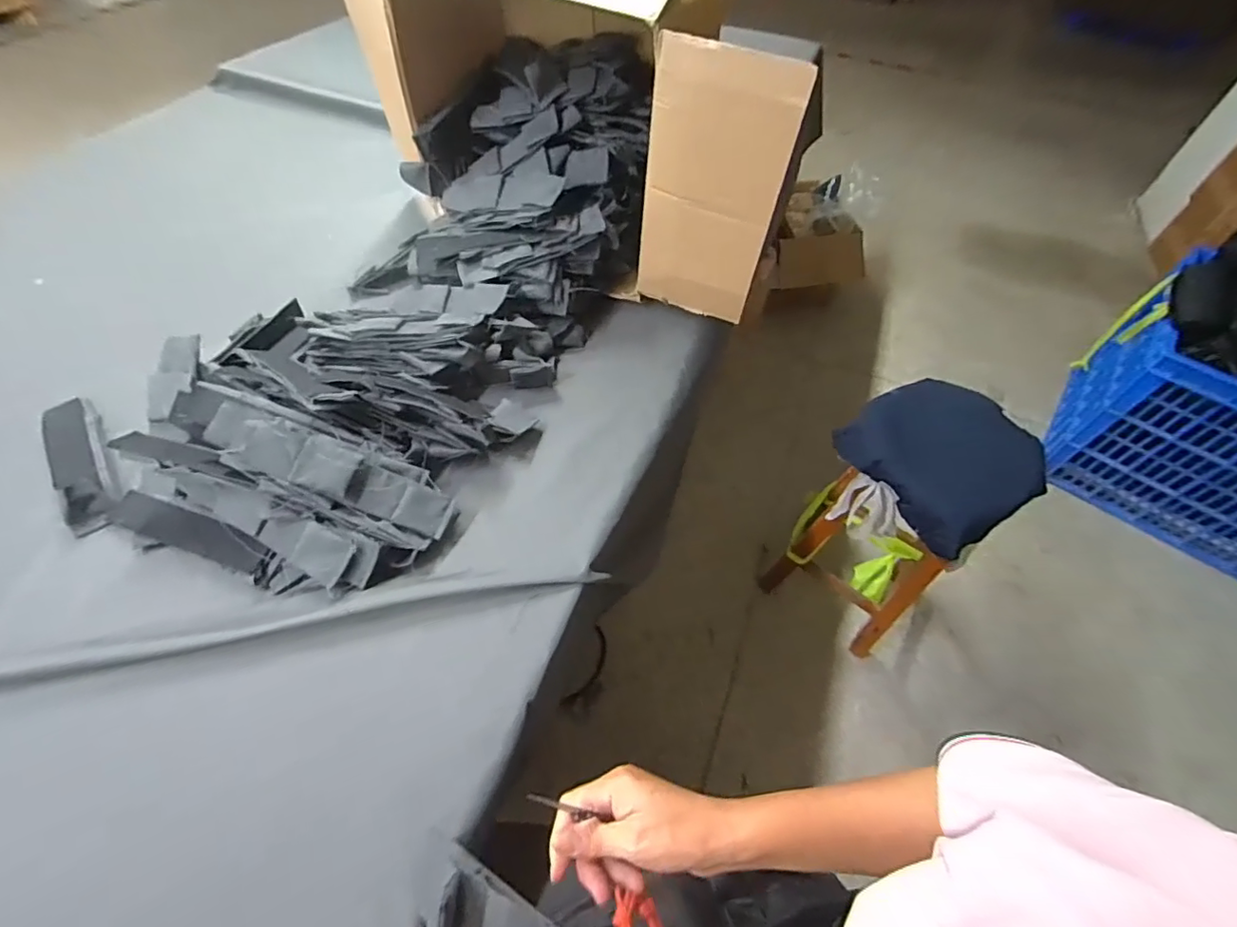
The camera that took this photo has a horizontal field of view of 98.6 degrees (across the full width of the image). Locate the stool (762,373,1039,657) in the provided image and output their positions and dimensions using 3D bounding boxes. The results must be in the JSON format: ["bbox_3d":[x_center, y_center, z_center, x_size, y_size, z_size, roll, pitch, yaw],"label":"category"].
[{"bbox_3d":[0.558,0.146,1.140,0.288,0.583,0.314,-34,62,-24],"label":"stool"}]

